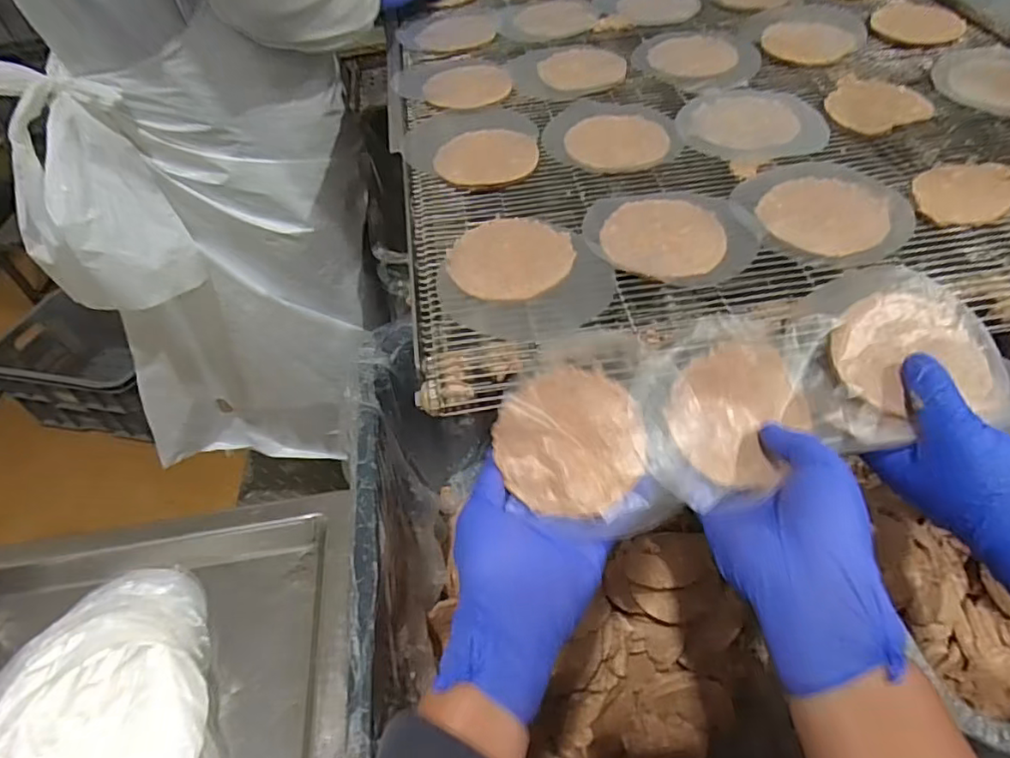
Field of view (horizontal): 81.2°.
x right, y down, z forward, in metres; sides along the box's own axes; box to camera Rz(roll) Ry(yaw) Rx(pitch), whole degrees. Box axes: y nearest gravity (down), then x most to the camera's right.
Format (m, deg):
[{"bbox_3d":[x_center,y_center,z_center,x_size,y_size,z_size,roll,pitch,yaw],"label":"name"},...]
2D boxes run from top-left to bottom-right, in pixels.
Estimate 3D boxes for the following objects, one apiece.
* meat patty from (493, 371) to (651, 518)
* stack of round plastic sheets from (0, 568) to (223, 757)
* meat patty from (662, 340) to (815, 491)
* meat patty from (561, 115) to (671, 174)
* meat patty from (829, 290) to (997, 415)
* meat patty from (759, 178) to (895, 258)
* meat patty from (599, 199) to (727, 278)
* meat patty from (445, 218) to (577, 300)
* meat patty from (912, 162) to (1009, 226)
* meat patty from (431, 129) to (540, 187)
[{"bbox_3d":[0.039,0.037,0.354,0.087,0.007,0.084,-5,81,-1],"label":"meat patty"},{"bbox_3d":[-0.293,0.244,0.424,0.151,0.028,0.227,-21,49,-13],"label":"stack of round plastic sheets"},{"bbox_3d":[0.142,0.020,0.358,0.083,0.009,0.079,1,75,-2],"label":"meat patty"},{"bbox_3d":[0.098,-0.207,0.515,0.085,0.013,0.077,2,48,8],"label":"meat patty"},{"bbox_3d":[0.246,-0.018,0.359,0.087,0.007,0.076,-6,66,-1],"label":"meat patty"},{"bbox_3d":[0.234,-0.123,0.434,0.085,0.005,0.081,17,52,20],"label":"meat patty"},{"bbox_3d":[0.115,-0.104,0.429,0.084,0.008,0.078,4,48,9],"label":"meat patty"},{"bbox_3d":[0.003,-0.089,0.427,0.087,0.010,0.081,-3,48,3],"label":"meat patty"},{"bbox_3d":[0.344,-0.140,0.437,0.090,0.013,0.058,-24,50,-16],"label":"meat patty"},{"bbox_3d":[-0.017,-0.195,0.515,0.086,0.009,0.084,-3,48,3],"label":"meat patty"}]

